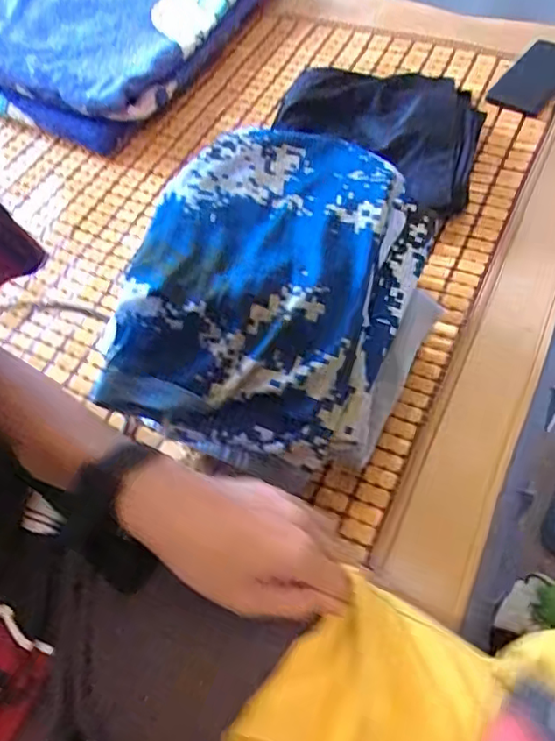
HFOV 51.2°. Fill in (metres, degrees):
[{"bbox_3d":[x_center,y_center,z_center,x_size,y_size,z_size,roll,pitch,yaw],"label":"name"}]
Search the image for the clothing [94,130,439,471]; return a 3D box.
[{"bbox_3d":[0.002,-0.075,0.492,0.208,0.101,0.285,18,58,17],"label":"clothing"}]

